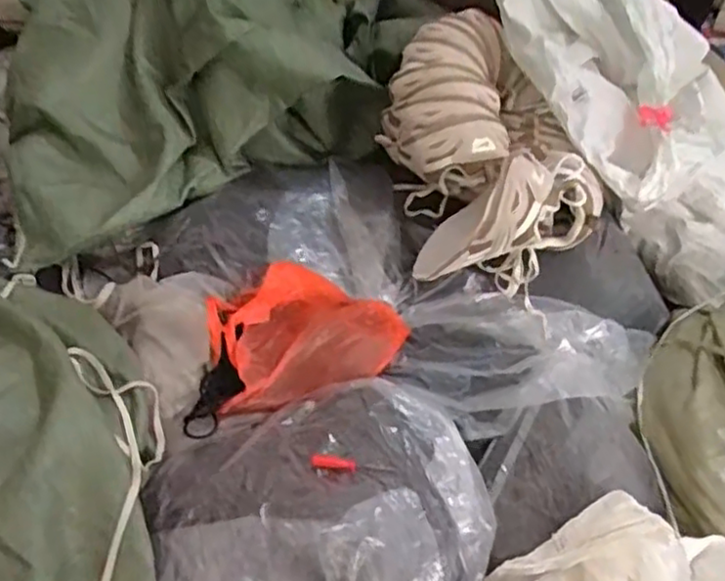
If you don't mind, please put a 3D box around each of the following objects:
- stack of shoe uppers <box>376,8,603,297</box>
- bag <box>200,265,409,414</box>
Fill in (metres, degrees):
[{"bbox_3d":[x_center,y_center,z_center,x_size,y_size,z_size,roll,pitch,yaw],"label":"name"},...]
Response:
[{"bbox_3d":[0.176,-0.211,1.040,0.246,0.215,0.412,-11,46,-18],"label":"stack of shoe uppers"},{"bbox_3d":[-0.078,0.059,0.927,0.285,0.079,0.195,-27,53,-31],"label":"bag"}]

